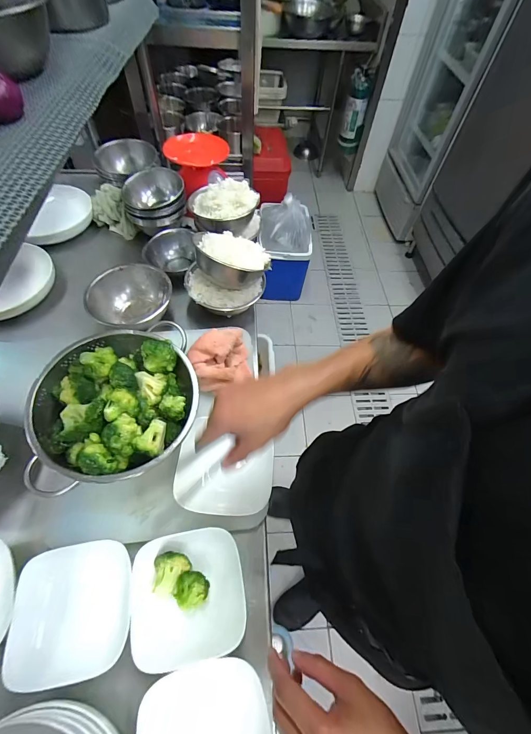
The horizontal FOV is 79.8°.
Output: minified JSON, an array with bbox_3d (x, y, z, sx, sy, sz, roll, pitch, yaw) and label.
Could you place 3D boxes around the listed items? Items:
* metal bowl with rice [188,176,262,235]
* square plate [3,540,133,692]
[{"bbox_3d":[-0.102,-0.393,0.779,0.149,0.094,0.162,2,59,-3],"label":"metal bowl with rice"},{"bbox_3d":[-0.253,0.317,0.417,0.137,0.021,0.145,-10,60,-10],"label":"square plate"}]

